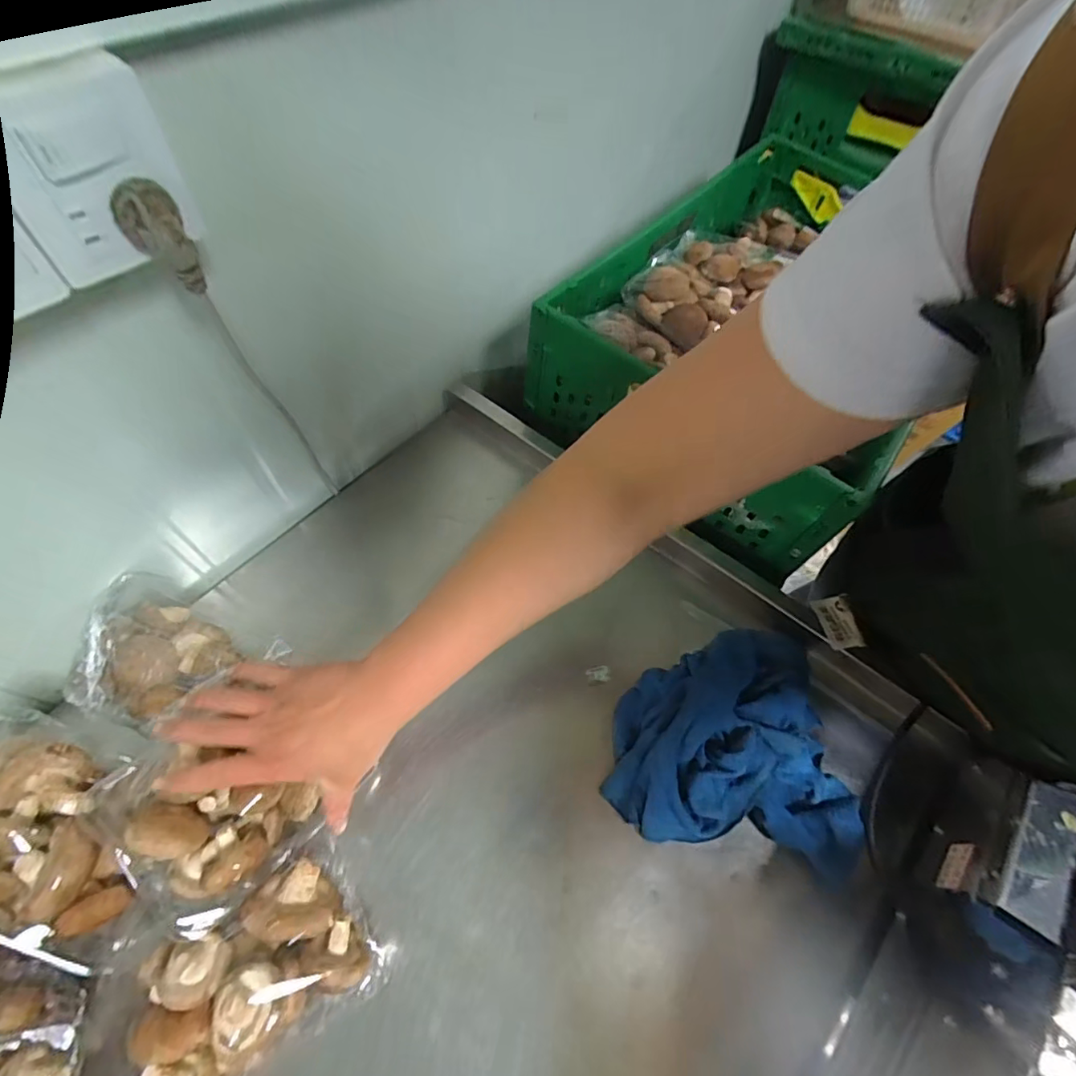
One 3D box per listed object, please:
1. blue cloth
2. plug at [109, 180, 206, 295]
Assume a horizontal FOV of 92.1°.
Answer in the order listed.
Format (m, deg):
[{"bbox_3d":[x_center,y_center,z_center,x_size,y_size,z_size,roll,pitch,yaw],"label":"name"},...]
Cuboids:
[{"bbox_3d":[0.185,0.177,0.490,0.219,0.072,0.208,10,60,3],"label":"blue cloth"},{"bbox_3d":[-0.221,-0.175,0.302,0.032,0.054,0.026,-24,63,-18],"label":"plug"}]

